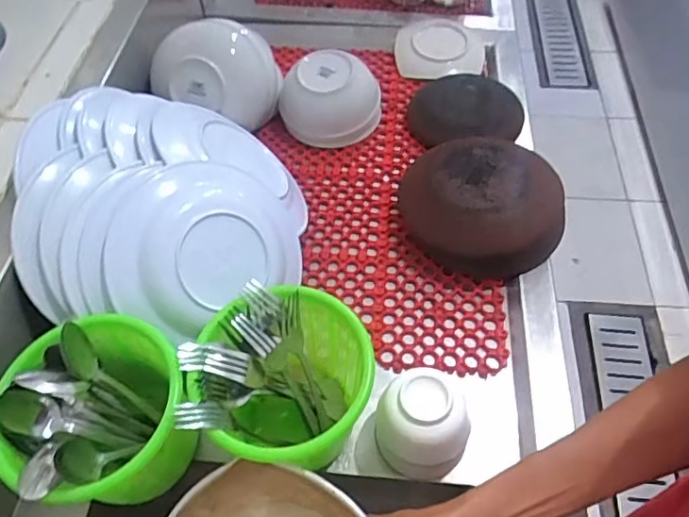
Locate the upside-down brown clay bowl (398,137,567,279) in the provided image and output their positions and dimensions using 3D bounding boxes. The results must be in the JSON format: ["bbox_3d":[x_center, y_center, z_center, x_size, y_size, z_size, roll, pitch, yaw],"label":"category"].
[{"bbox_3d":[0.168,-0.073,0.685,0.187,0.099,0.174,-1,55,1],"label":"upside-down brown clay bowl"}]

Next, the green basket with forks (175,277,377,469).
[{"bbox_3d":[-0.056,0.128,0.527,0.159,0.142,0.154,-1,55,1],"label":"green basket with forks"}]

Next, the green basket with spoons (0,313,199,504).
[{"bbox_3d":[-0.213,0.153,0.508,0.143,0.142,0.150,6,56,5],"label":"green basket with spoons"}]

